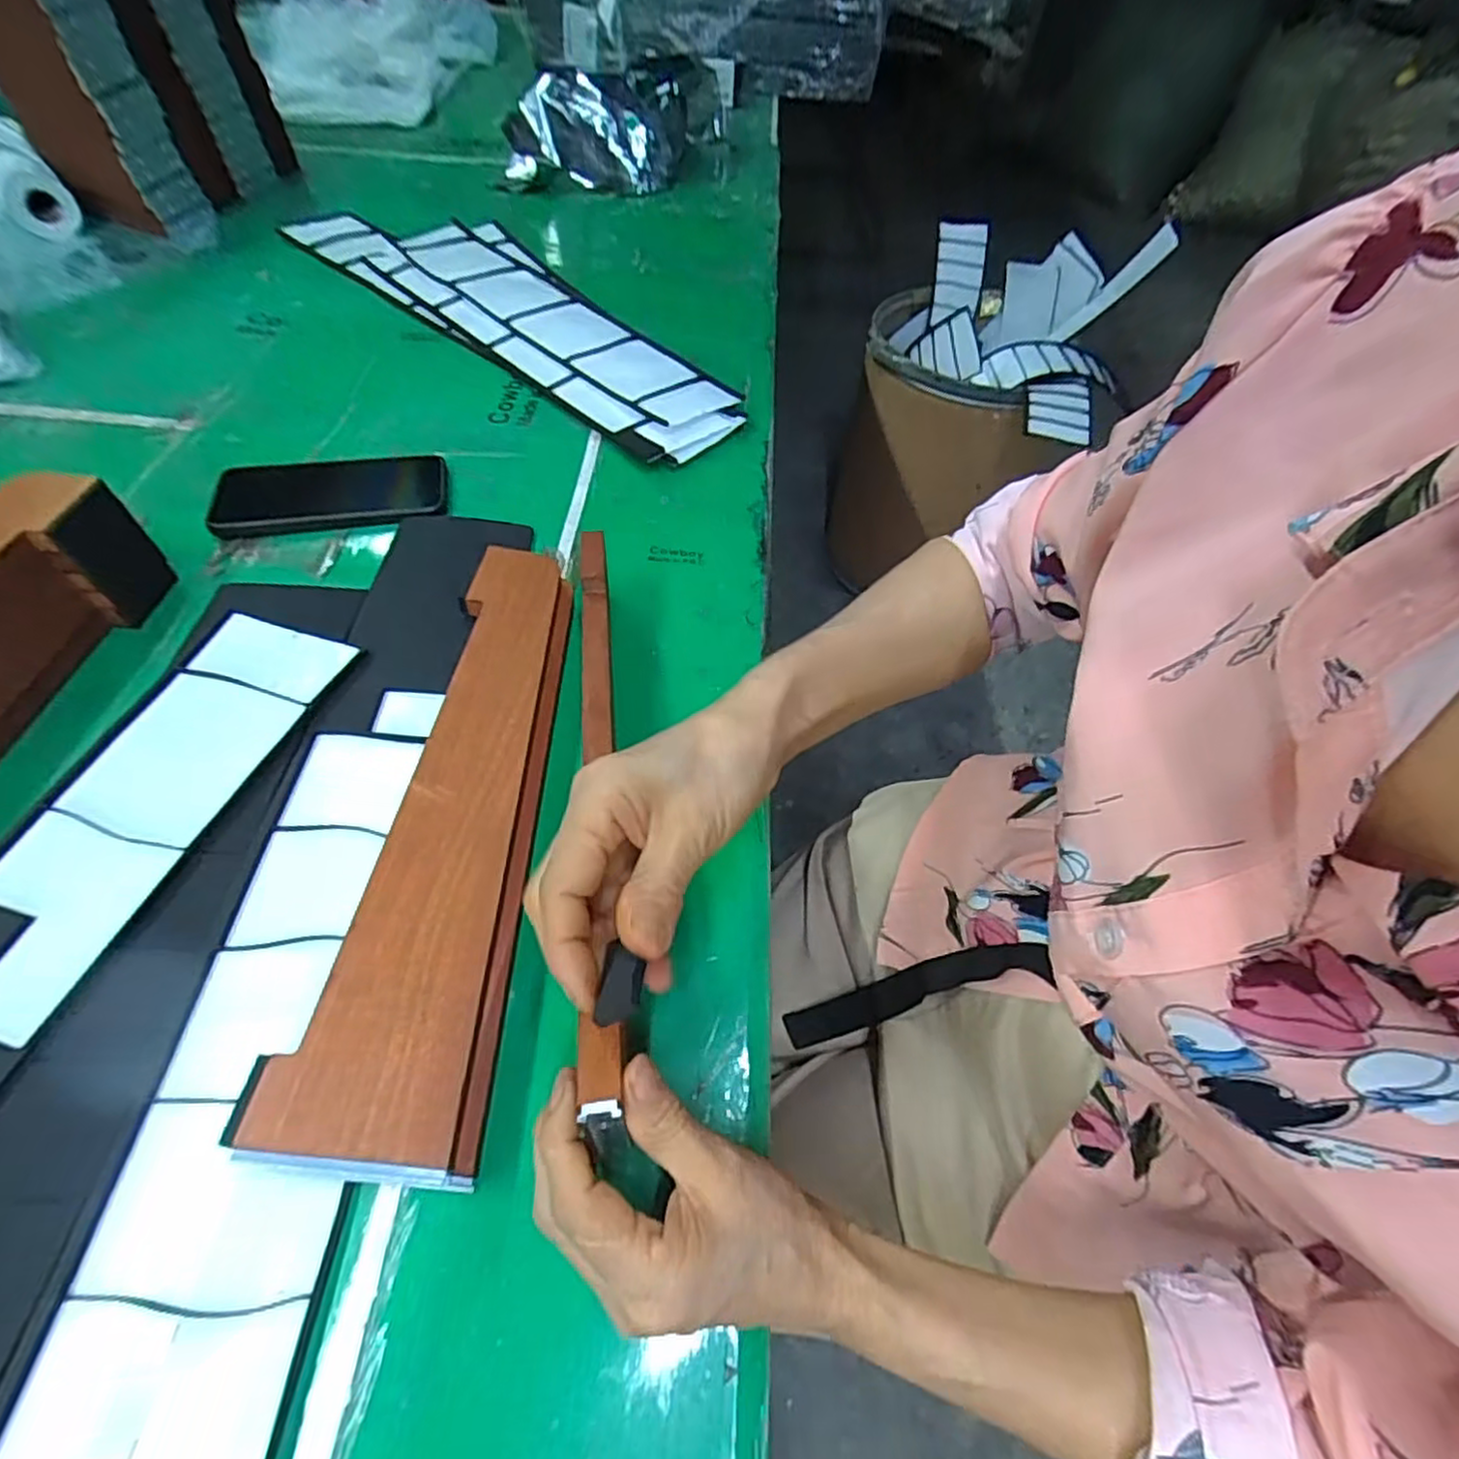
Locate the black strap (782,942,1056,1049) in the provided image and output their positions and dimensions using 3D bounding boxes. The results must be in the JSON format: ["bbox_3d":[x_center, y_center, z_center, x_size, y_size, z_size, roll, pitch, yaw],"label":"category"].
[{"bbox_3d":[0.104,0.159,0.417,0.023,0.202,0.031,21,49,-23],"label":"black strap"}]

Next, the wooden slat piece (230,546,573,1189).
[{"bbox_3d":[-0.143,0.032,0.368,0.083,0.039,0.351,3,53,-3],"label":"wooden slat piece"}]

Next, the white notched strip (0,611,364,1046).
[{"bbox_3d":[-0.311,0.030,0.369,0.088,0.008,0.239,15,55,8],"label":"white notched strip"}]

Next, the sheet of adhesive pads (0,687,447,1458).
[{"bbox_3d":[-0.201,0.174,0.279,0.091,0.010,0.467,3,53,-2],"label":"sheet of adhesive pads"}]

